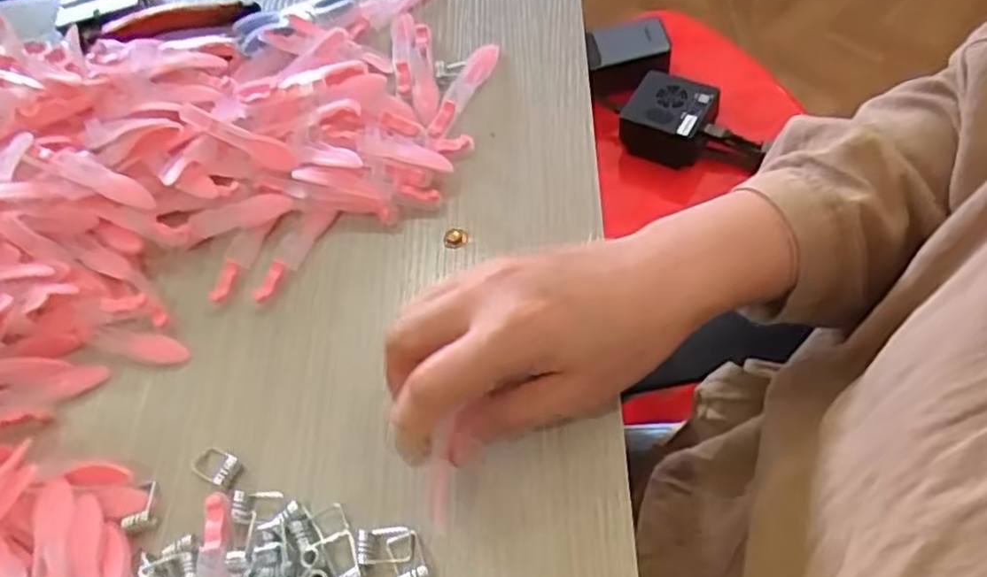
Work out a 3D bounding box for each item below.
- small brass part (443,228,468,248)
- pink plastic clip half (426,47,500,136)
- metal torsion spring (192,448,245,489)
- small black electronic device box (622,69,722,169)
[{"bbox_3d":[-0.019,-0.026,0.354,0.013,0.004,0.008,-2,59,10],"label":"small brass part"},{"bbox_3d":[-0.016,-0.113,0.399,0.017,0.005,0.072,16,64,19],"label":"pink plastic clip half"},{"bbox_3d":[-0.125,0.079,0.315,0.025,0.009,0.014,19,65,21],"label":"metal torsion spring"},{"bbox_3d":[0.178,-0.174,0.709,0.085,0.054,0.081,16,64,19],"label":"small black electronic device box"}]

